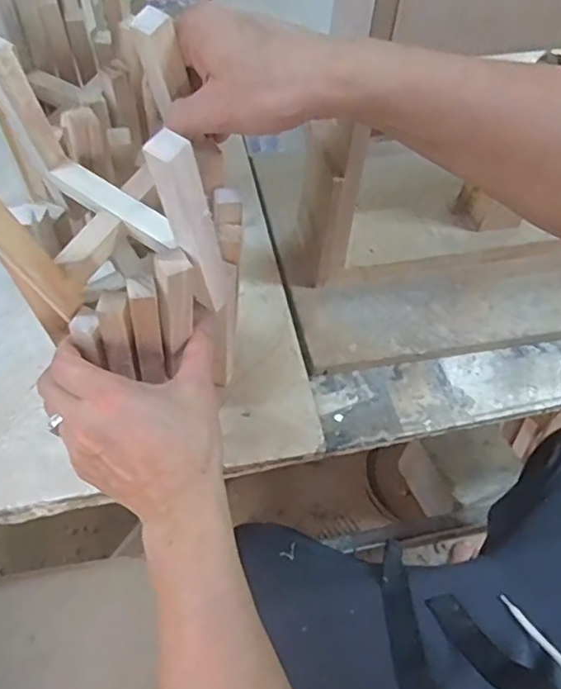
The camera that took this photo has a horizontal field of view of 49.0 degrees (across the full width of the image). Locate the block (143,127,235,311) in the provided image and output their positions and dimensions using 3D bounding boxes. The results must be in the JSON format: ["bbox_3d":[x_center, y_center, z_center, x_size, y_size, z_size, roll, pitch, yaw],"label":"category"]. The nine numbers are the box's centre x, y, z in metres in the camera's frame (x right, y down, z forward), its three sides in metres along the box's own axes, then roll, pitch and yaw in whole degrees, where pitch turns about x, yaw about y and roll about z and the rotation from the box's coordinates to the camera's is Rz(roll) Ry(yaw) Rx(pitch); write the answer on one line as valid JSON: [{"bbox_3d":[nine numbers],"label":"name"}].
[{"bbox_3d":[-0.050,-0.067,0.373,0.025,0.143,0.018,-24,61,-5],"label":"block"}]

